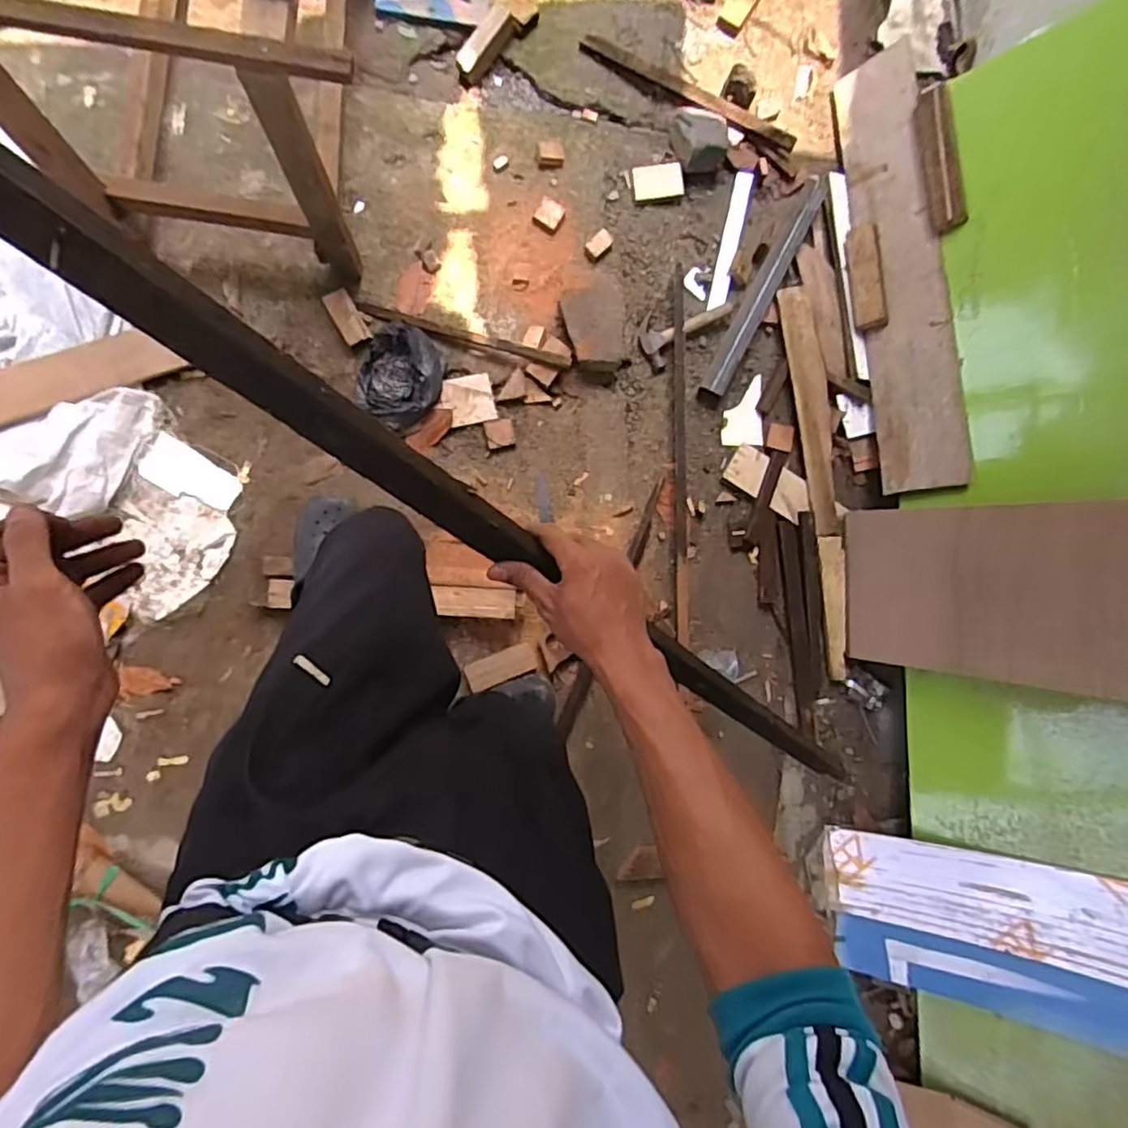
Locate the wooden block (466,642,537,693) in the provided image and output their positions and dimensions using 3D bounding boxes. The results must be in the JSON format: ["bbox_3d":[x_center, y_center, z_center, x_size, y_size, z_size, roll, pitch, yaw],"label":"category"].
[{"bbox_3d":[-0.132,0.220,1.359,0.151,0.017,0.059,-22,90,-8],"label":"wooden block"}]

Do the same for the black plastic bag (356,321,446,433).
[{"bbox_3d":[-0.343,-0.385,1.324,0.169,0.079,0.204,12,85,-6],"label":"black plastic bag"}]

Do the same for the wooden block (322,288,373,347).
[{"bbox_3d":[-0.454,-0.515,1.343,0.059,0.036,0.117,-30,91,-8],"label":"wooden block"}]

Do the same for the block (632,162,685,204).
[{"bbox_3d":[0.214,-0.863,1.448,0.111,0.016,0.083,-3,86,9],"label":"block"}]

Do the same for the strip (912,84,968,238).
[{"bbox_3d":[0.779,-0.837,1.327,0.022,0.063,0.300,-4,85,-51],"label":"strip"}]

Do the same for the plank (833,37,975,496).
[{"bbox_3d":[0.730,-0.636,1.396,0.033,0.176,0.954,-1,84,-37],"label":"plank"}]

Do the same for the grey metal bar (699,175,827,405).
[{"bbox_3d":[0.446,-0.615,1.423,0.062,0.064,0.561,28,84,-5],"label":"grey metal bar"}]

